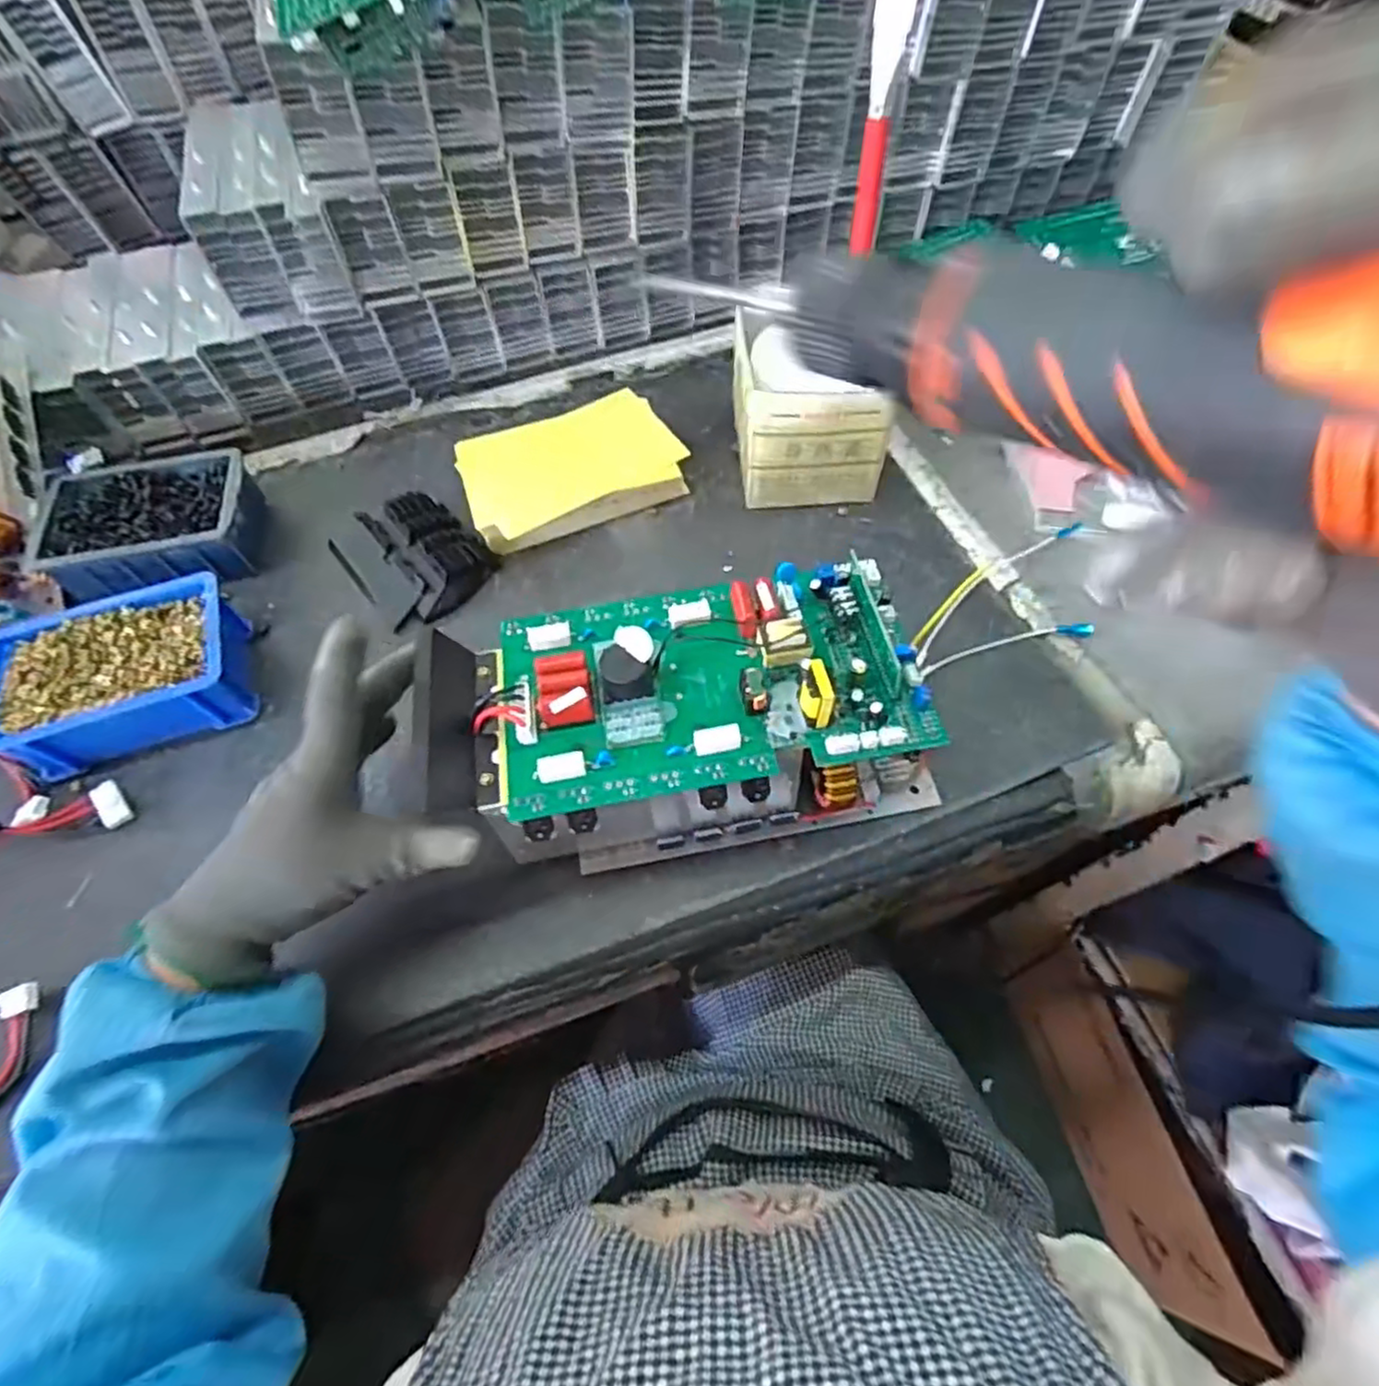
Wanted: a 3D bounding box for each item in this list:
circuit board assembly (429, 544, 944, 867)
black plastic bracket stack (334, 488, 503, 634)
[{"bbox_3d":[0.004,0.013,0.416,0.253,0.121,0.126,-10,62,-3],"label":"circuit board assembly"},{"bbox_3d":[-0.217,-0.112,0.551,0.092,0.033,0.127,-38,67,-17],"label":"black plastic bracket stack"}]

